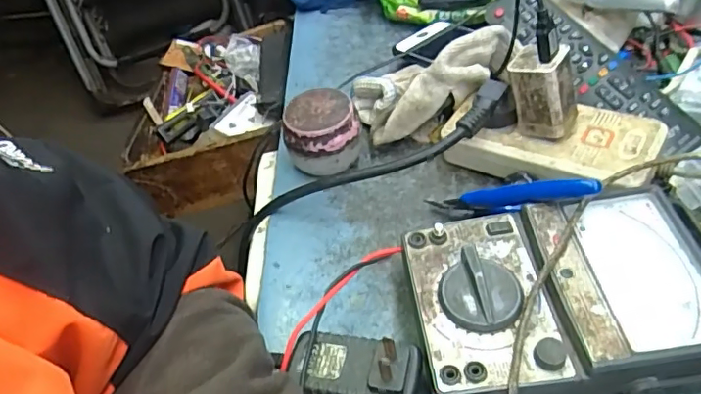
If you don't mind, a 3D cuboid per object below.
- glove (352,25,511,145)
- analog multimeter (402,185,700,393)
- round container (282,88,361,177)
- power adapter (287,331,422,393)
[{"bbox_3d":[0.069,-0.095,0.458,0.134,0.050,0.063,-26,43,16],"label":"glove"},{"bbox_3d":[0.130,0.060,0.323,0.193,0.049,0.115,-8,45,0],"label":"analog multimeter"},{"bbox_3d":[-0.021,-0.048,0.448,0.057,0.055,0.057,-4,45,4],"label":"round container"},{"bbox_3d":[0.002,0.097,0.306,0.071,0.047,0.040,8,47,16],"label":"power adapter"}]

